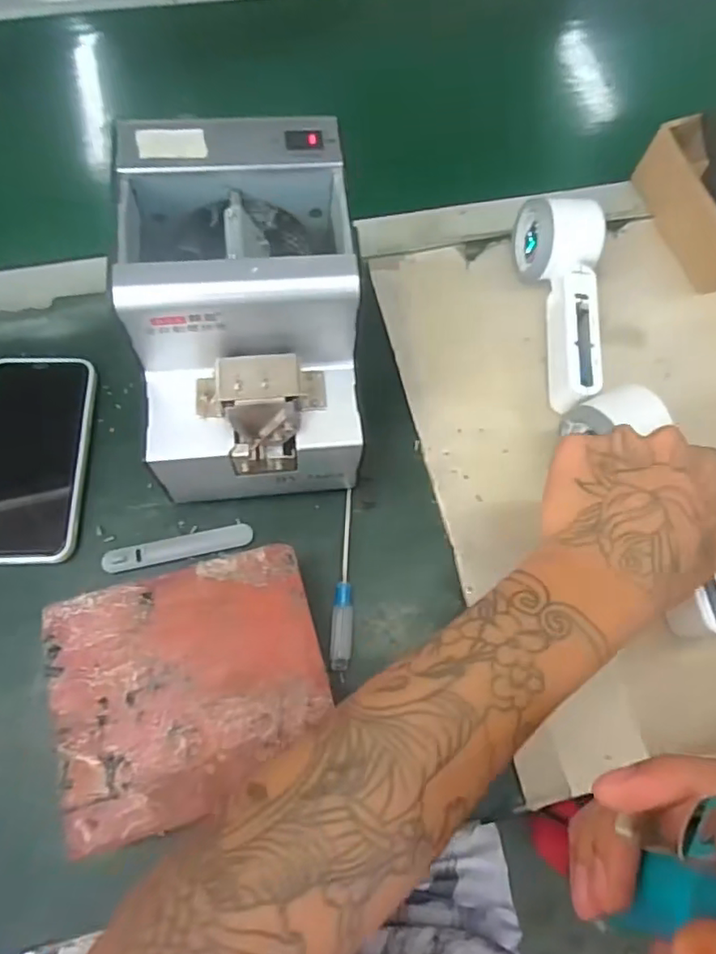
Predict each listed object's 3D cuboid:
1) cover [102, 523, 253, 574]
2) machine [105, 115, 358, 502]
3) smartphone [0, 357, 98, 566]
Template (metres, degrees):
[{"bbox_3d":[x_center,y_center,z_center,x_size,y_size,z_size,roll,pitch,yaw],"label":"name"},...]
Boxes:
[{"bbox_3d":[-0.116,0.045,0.389,0.093,0.004,0.016,-12,69,-7],"label":"cover"},{"bbox_3d":[-0.067,-0.086,0.367,0.127,0.151,0.175,-5,68,-5],"label":"machine"},{"bbox_3d":[-0.219,-0.014,0.398,0.073,0.012,0.142,-1,68,-3],"label":"smartphone"}]

